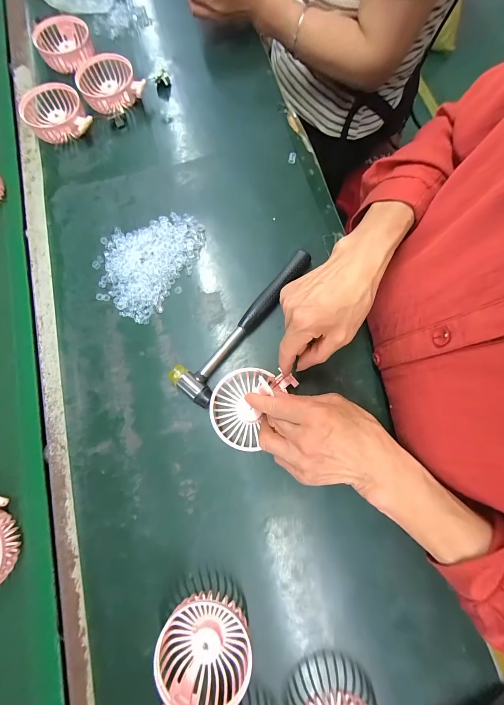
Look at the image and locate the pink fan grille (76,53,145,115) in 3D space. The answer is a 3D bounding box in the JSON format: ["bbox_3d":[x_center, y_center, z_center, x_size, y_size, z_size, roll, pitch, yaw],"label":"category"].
[{"bbox_3d":[-0.227,-0.429,0.441,0.094,0.035,0.091,-33,79,-6],"label":"pink fan grille"}]

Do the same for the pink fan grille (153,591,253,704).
[{"bbox_3d":[-0.048,0.295,0.269,0.083,0.039,0.088,0,77,1],"label":"pink fan grille"}]

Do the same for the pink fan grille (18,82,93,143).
[{"bbox_3d":[-0.301,-0.367,0.427,0.085,0.036,0.090,-26,78,-5],"label":"pink fan grille"}]

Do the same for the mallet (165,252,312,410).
[{"bbox_3d":[-0.003,-0.037,0.350,0.055,0.024,0.233,40,81,9],"label":"mallet"}]

